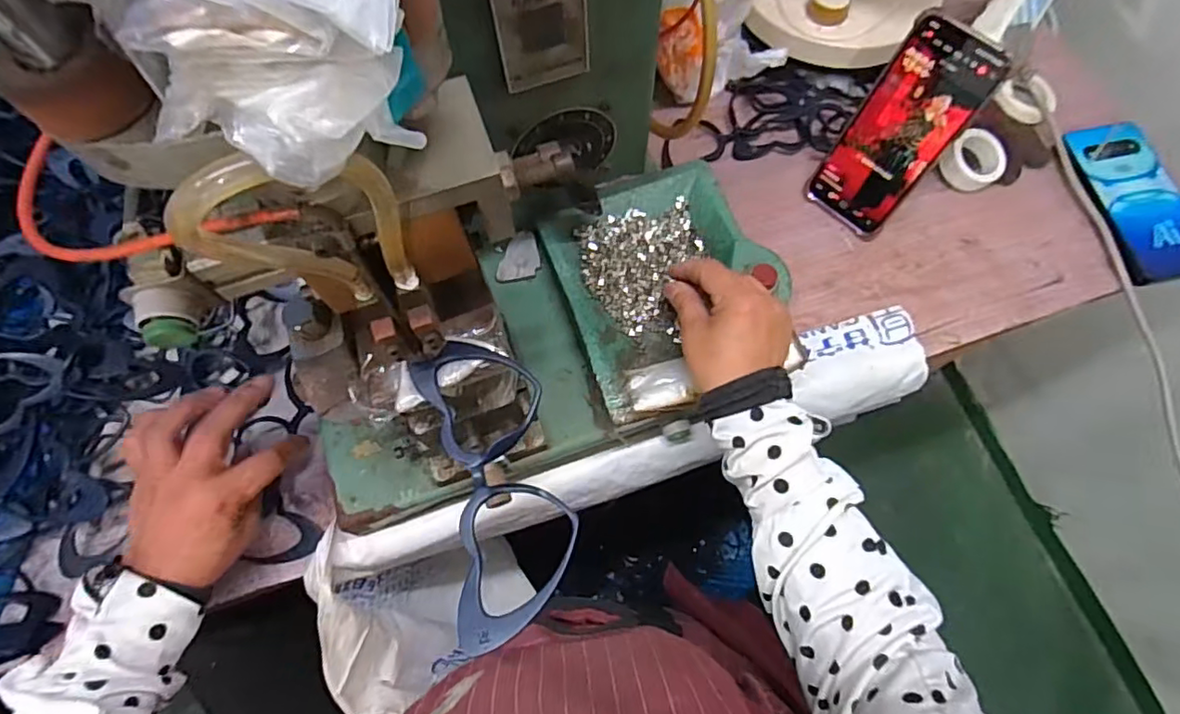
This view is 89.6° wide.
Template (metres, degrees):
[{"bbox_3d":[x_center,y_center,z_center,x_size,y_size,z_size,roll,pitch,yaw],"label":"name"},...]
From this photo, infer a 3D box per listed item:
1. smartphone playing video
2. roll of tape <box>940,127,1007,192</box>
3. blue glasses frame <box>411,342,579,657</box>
[{"bbox_3d":[0.251,-0.181,0.489,0.076,0.170,0.008,43,52,17],"label":"smartphone playing video"},{"bbox_3d":[0.360,-0.184,0.551,0.050,0.031,0.054,40,76,14],"label":"roll of tape"},{"bbox_3d":[-0.045,0.057,0.285,0.061,0.016,0.143,-15,71,-4],"label":"blue glasses frame"}]

